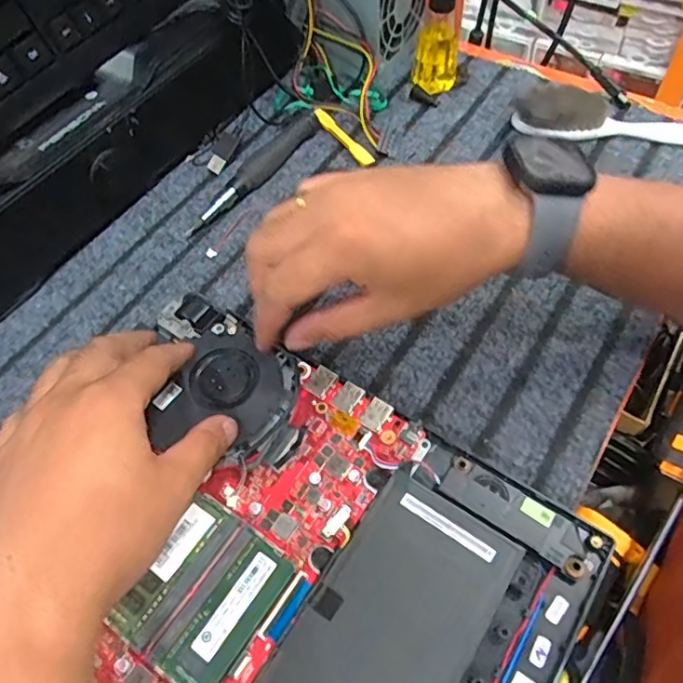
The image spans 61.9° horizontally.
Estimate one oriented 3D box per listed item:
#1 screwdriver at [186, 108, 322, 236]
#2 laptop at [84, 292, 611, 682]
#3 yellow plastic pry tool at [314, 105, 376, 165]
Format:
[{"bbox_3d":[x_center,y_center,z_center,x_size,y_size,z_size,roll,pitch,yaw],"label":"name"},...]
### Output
[{"bbox_3d":[-0.063,-0.131,0.438,0.017,0.018,0.145,31,65,22],"label":"screwdriver"},{"bbox_3d":[-0.094,0.172,0.248,0.281,0.017,0.391,32,66,22],"label":"laptop"},{"bbox_3d":[0.001,-0.166,0.457,0.009,0.010,0.070,-31,61,-14],"label":"yellow plastic pry tool"}]

